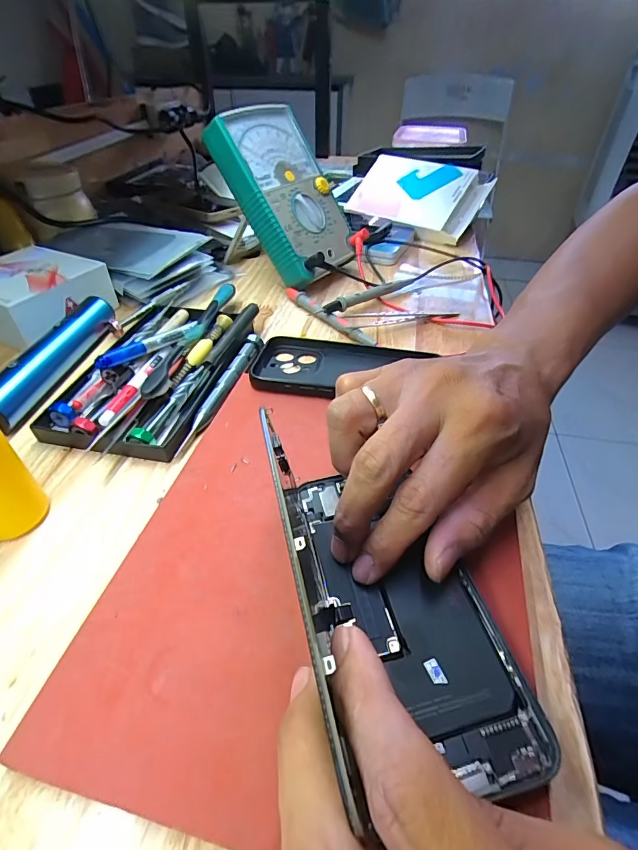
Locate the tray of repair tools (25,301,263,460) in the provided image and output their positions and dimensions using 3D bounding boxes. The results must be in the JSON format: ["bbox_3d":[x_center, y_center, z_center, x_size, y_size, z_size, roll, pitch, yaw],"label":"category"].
[{"bbox_3d":[-0.123,-0.051,0.325,0.121,0.030,0.175,10,43,11],"label":"tray of repair tools"}]

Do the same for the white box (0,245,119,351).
[{"bbox_3d":[-0.264,-0.120,0.388,0.107,0.045,0.100,17,45,18],"label":"white box"}]

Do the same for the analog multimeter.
[{"bbox_3d":[-0.027,-0.233,0.430,0.106,0.164,0.038,-43,21,-30],"label":"analog multimeter"}]

